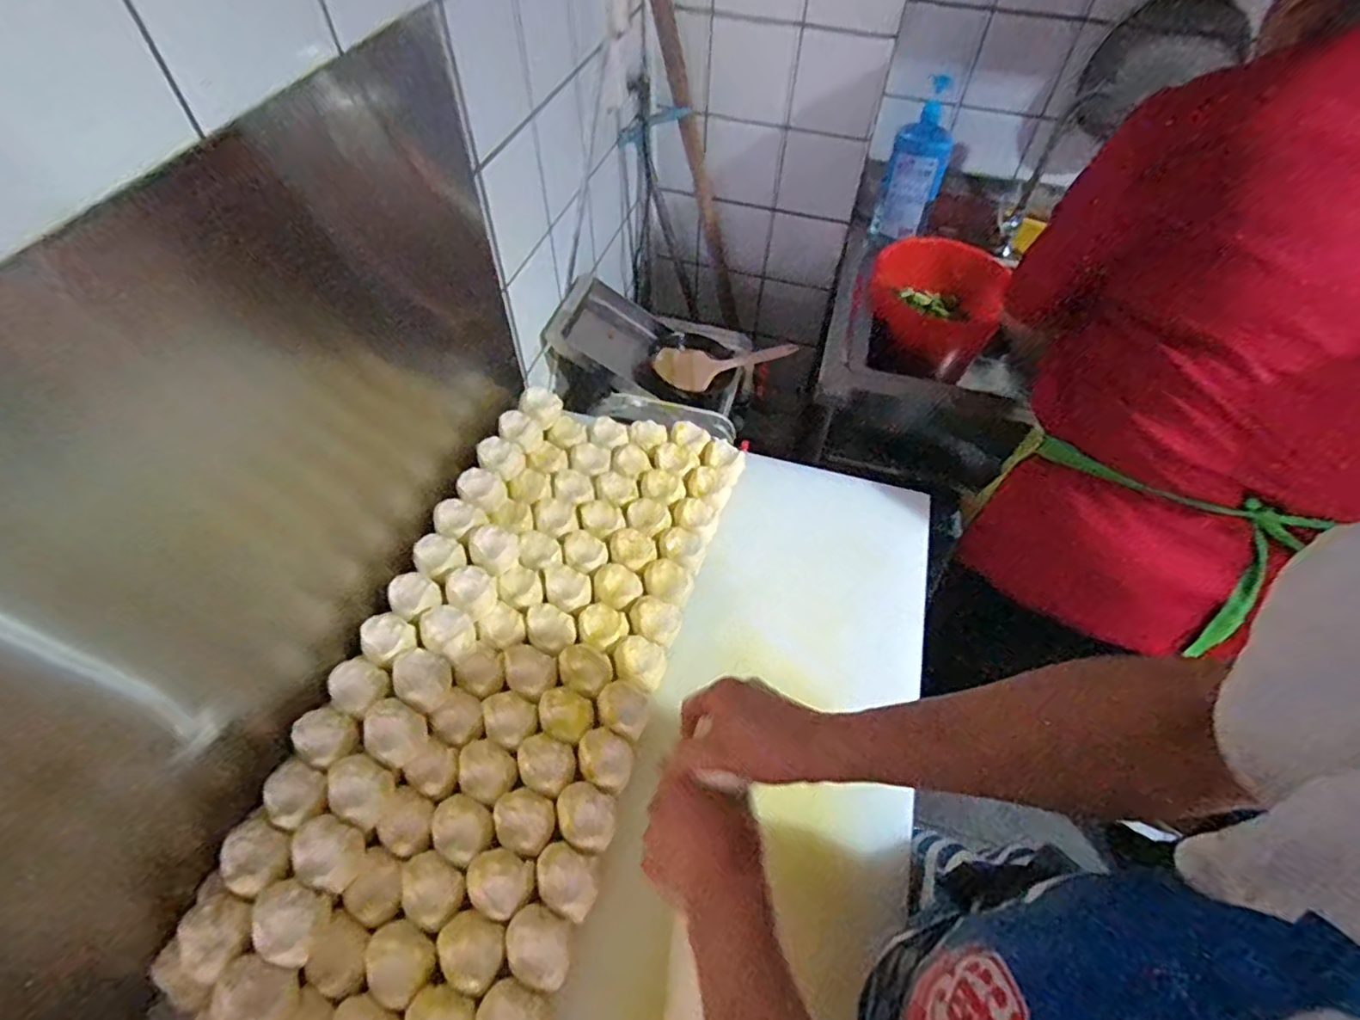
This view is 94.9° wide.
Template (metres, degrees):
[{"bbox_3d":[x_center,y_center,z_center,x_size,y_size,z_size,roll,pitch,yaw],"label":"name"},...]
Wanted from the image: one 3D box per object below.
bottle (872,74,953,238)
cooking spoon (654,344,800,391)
[{"bbox_3d":[0.455,-0.659,1.210,0.105,0.255,0.061,26,57,16],"label":"bottle"},{"bbox_3d":[0.069,-0.245,1.040,0.218,0.044,0.084,-7,54,8],"label":"cooking spoon"}]

